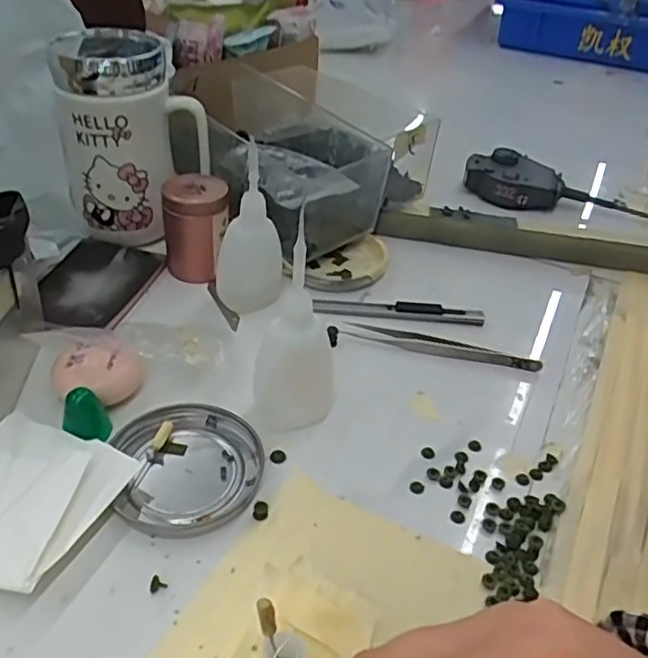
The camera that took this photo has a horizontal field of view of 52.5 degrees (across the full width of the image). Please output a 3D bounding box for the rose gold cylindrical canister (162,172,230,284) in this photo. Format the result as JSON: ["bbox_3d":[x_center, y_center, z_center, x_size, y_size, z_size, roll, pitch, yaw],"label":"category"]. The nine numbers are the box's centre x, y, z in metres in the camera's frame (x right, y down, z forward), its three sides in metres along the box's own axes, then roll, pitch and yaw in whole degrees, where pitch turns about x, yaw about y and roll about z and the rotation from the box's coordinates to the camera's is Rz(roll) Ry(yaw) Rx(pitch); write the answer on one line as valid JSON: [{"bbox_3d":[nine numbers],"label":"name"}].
[{"bbox_3d":[-0.091,-0.073,0.466,0.044,0.063,0.039,-3,40,-11],"label":"rose gold cylindrical canister"}]

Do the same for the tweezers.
[{"bbox_3d":[0.076,0.011,0.426,0.126,0.008,0.015,15,40,10],"label":"tweezers"}]

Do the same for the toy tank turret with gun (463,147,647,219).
[{"bbox_3d":[0.226,-0.130,0.601,0.190,0.030,0.054,10,39,4],"label":"toy tank turret with gun"}]

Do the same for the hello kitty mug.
[{"bbox_3d":[-0.136,-0.135,0.478,0.100,0.133,0.074,-6,41,-15],"label":"hello kitty mug"}]

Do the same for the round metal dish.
[{"bbox_3d":[-0.071,0.071,0.338,0.075,0.011,0.076,4,39,-3],"label":"round metal dish"}]

